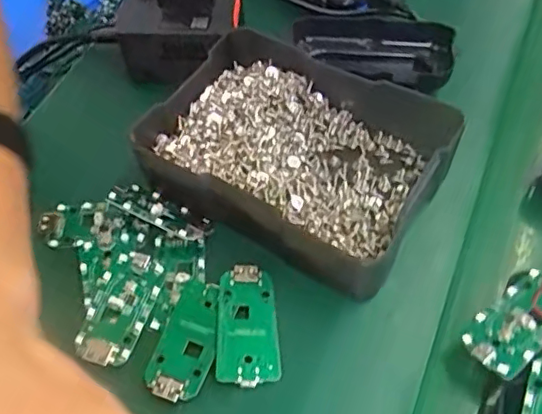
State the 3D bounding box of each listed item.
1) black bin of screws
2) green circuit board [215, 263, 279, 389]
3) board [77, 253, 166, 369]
[{"bbox_3d":[0.011,-0.037,0.336,0.170,0.044,0.119,28,64,16],"label":"black bin of screws"},{"bbox_3d":[-0.013,0.061,0.299,0.032,0.005,0.062,-4,59,-1],"label":"green circuit board"},{"bbox_3d":[-0.081,0.053,0.305,0.032,0.005,0.064,18,55,4],"label":"board"}]

